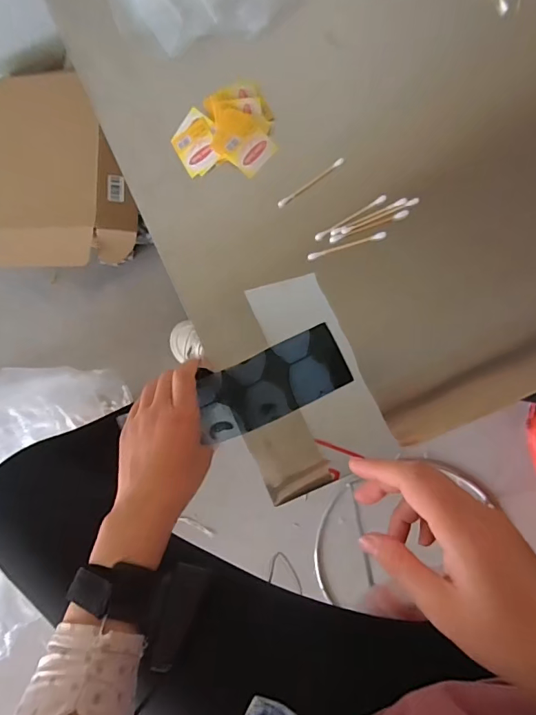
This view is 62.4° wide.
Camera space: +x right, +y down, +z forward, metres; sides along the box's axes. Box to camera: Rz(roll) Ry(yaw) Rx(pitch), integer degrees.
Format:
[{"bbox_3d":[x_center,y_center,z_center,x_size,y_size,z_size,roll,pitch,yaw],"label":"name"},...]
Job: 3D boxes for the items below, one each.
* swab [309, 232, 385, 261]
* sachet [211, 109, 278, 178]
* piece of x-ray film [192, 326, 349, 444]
[{"bbox_3d":[0.071,-0.101,0.403,0.071,0.004,0.007,-16,84,7],"label":"swab"},{"bbox_3d":[-0.025,-0.204,0.418,0.042,0.012,0.060,-45,82,4],"label":"sachet"},{"bbox_3d":[0.002,0.024,0.403,0.136,0.016,0.062,-26,83,0],"label":"piece of x-ray film"}]

